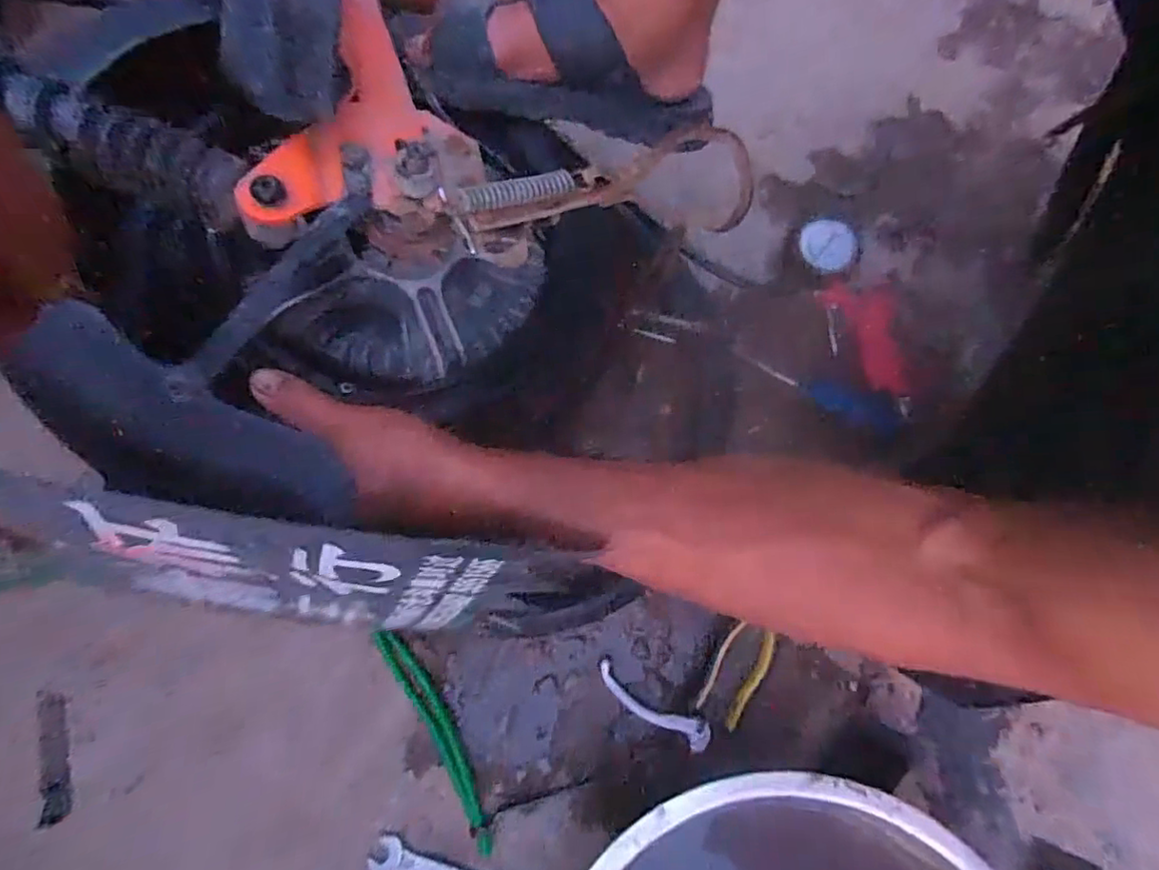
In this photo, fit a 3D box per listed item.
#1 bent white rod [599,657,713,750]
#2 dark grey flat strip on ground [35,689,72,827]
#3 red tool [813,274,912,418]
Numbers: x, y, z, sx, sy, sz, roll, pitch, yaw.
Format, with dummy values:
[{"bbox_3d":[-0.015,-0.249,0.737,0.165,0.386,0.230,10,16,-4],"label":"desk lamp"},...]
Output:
[{"bbox_3d":[0.066,0.245,0.549,0.113,0.011,0.026,30,81,5],"label":"bent white rod"},{"bbox_3d":[-0.472,0.288,0.545,0.023,0.004,0.111,-7,78,-20],"label":"dark grey flat strip on ground"},{"bbox_3d":[0.288,-0.089,0.602,0.067,0.015,0.141,-12,80,-2],"label":"red tool"}]

